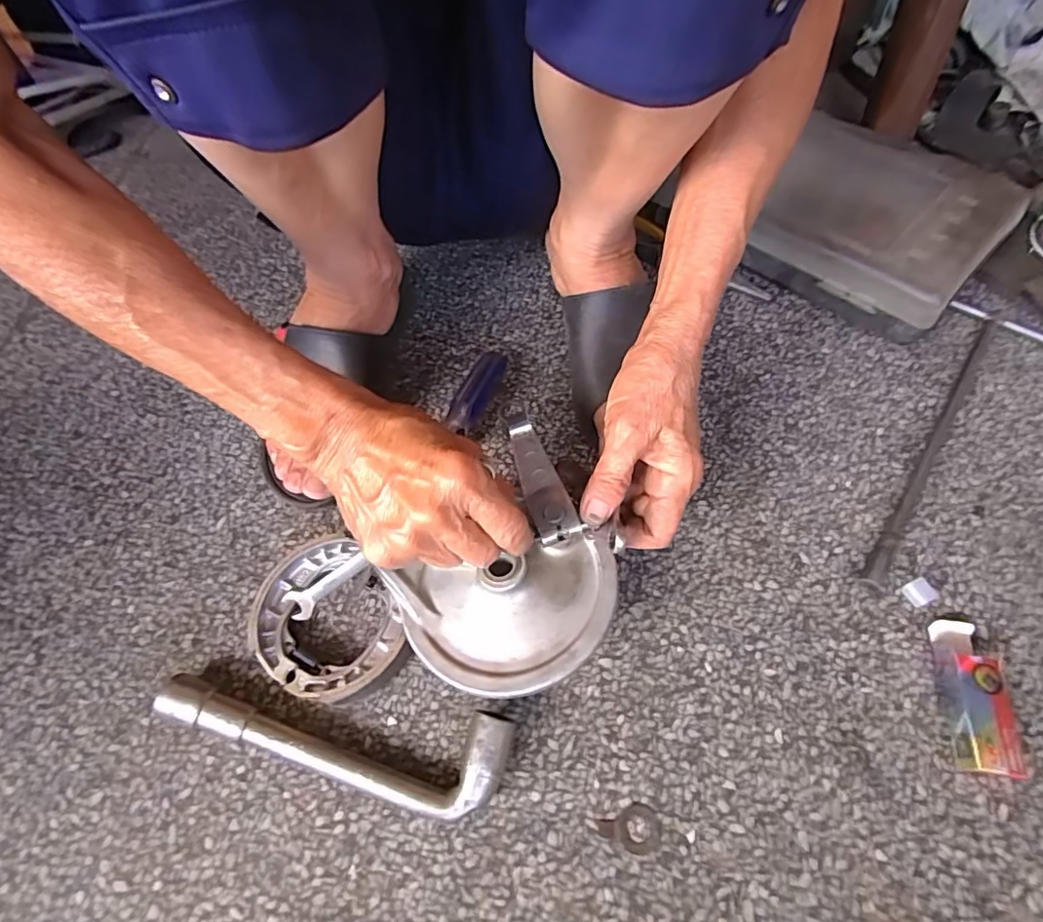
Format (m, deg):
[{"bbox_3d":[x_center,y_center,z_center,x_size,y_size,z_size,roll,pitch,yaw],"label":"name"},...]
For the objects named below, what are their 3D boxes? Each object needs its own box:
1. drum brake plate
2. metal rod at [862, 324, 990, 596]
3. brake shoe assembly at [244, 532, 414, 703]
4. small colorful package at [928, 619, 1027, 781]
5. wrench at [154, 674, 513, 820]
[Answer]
[{"bbox_3d":[-0.006,0.062,0.333,0.132,0.037,0.141,-1,61,2],"label":"drum brake plate"},{"bbox_3d":[0.313,-0.016,0.417,0.012,0.012,0.278,33,67,19],"label":"metal rod"},{"bbox_3d":[-0.120,0.102,0.364,0.101,0.029,0.100,10,61,7],"label":"brake shoe assembly"},{"bbox_3d":[0.266,0.135,0.326,0.029,0.024,0.084,5,61,5],"label":"small colorful package"},{"bbox_3d":[-0.113,0.163,0.329,0.207,0.028,0.052,8,61,6],"label":"wrench"}]

